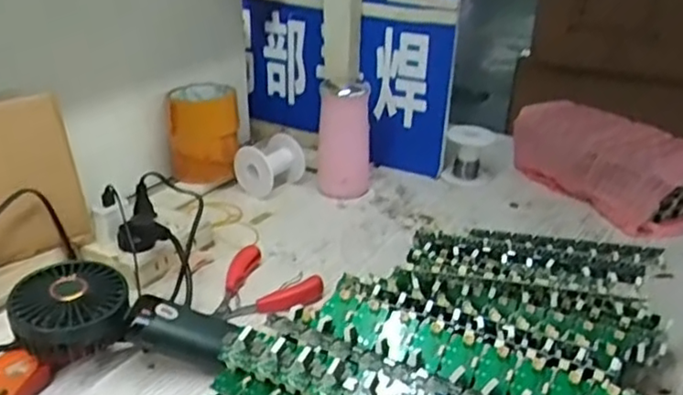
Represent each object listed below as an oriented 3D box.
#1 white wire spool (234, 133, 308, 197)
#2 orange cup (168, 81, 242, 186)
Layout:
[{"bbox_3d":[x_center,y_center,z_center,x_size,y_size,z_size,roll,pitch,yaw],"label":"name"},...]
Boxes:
[{"bbox_3d":[-0.090,-0.044,0.830,0.068,0.055,0.076,24,34,37],"label":"white wire spool"},{"bbox_3d":[-0.173,-0.081,0.824,0.083,0.099,0.078,-3,27,-10],"label":"orange cup"}]

